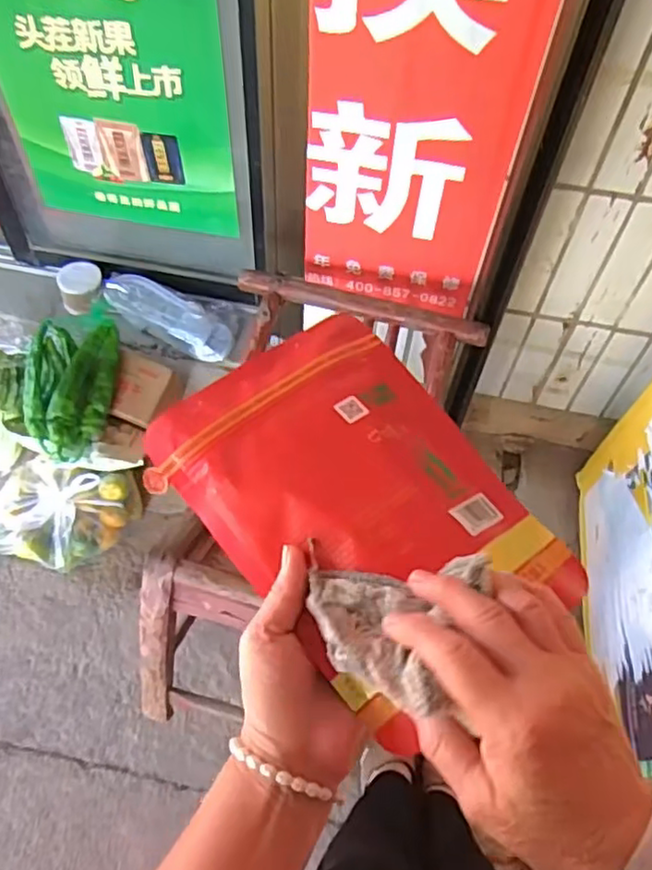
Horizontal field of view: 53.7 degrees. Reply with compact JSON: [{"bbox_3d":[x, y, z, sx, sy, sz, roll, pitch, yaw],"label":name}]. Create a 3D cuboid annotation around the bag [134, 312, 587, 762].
[{"bbox_3d":[0.020,0.036,0.389,0.170,0.034,0.232,-32,64,-21],"label":"bag"}]

